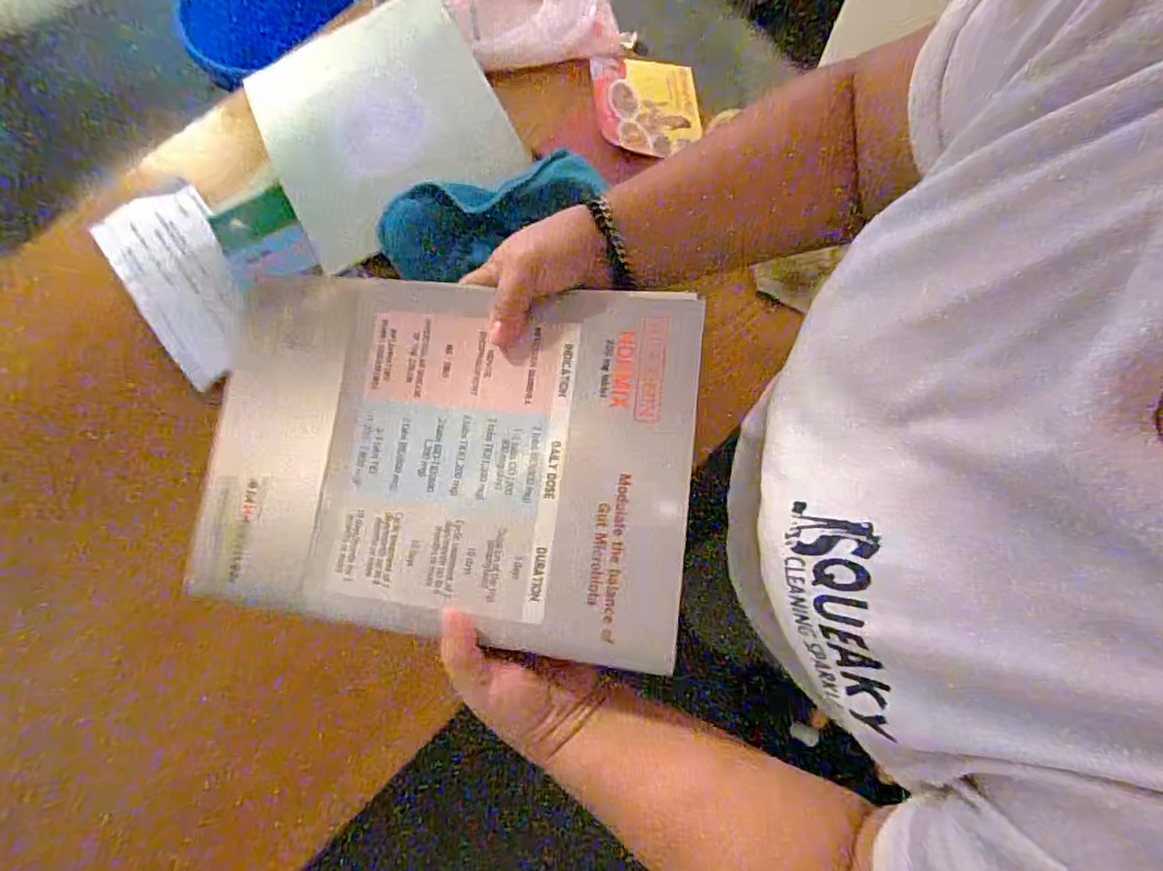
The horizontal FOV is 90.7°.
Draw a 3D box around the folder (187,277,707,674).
[{"bbox_3d":[-0.087,0.008,0.344,0.297,0.010,0.206,5,80,11],"label":"folder"}]

